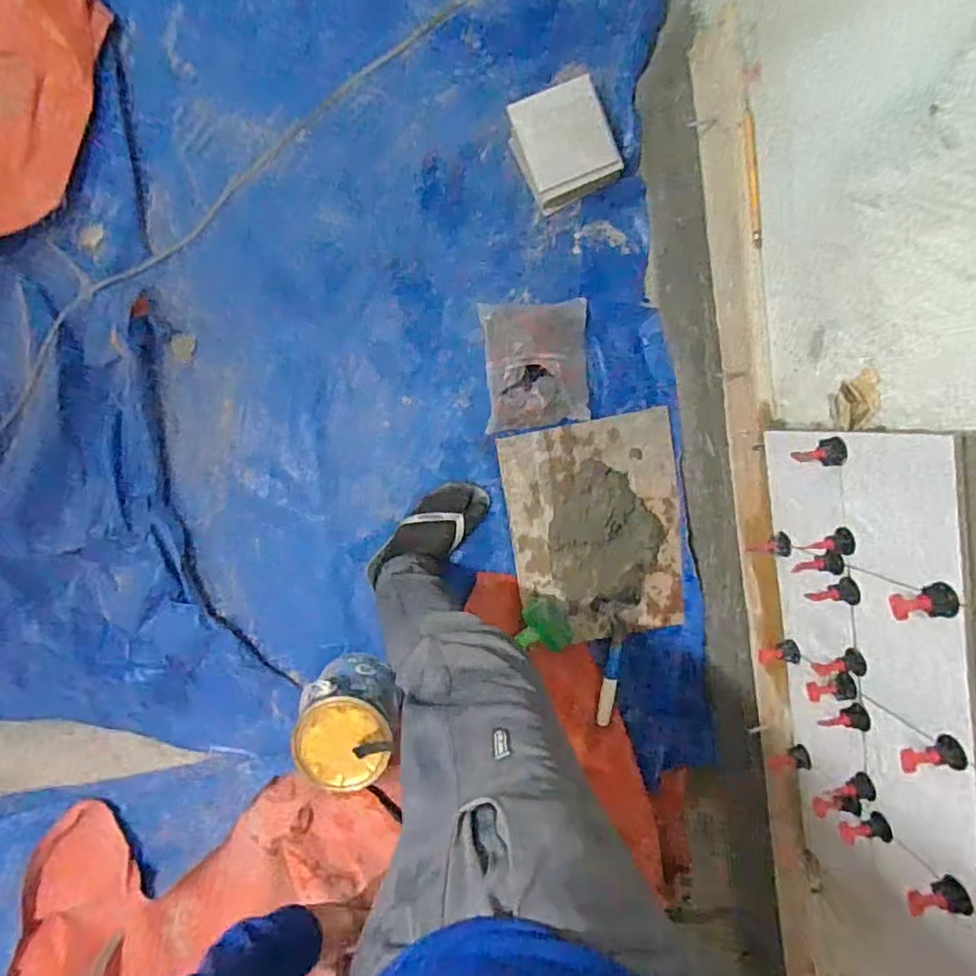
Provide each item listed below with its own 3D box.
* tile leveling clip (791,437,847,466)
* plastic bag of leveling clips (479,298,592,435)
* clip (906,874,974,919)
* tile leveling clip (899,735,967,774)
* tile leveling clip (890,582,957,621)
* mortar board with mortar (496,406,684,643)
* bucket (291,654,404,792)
[{"bbox_3d":[0.369,-0.040,0.672,0.043,0.034,0.031,0,96,-5],"label":"tile leveling clip"},{"bbox_3d":[0.094,-0.228,1.135,0.189,0.057,0.227,-4,96,-3],"label":"plastic bag of leveling clips"},{"bbox_3d":[0.444,0.407,0.594,0.049,0.030,0.030,-24,98,-2],"label":"clip"},{"bbox_3d":[0.421,0.256,0.576,0.053,0.027,0.025,-21,97,18],"label":"tile leveling clip"},{"bbox_3d":[0.395,0.104,0.548,0.046,0.031,0.032,-4,97,-4],"label":"tile leveling clip"},{"bbox_3d":[0.213,0.087,1.177,0.322,0.056,0.427,-9,96,-2],"label":"mortar board with mortar"},{"bbox_3d":[-0.247,0.417,1.112,0.174,0.213,0.159,-1,96,-5],"label":"bucket"}]

